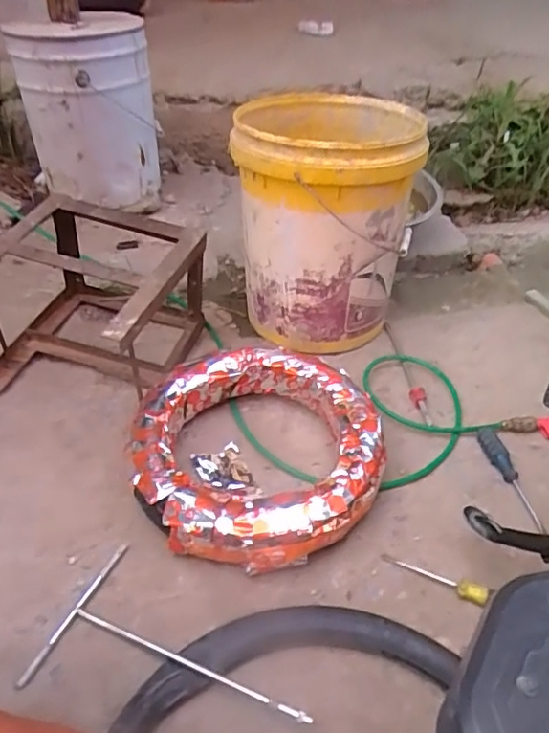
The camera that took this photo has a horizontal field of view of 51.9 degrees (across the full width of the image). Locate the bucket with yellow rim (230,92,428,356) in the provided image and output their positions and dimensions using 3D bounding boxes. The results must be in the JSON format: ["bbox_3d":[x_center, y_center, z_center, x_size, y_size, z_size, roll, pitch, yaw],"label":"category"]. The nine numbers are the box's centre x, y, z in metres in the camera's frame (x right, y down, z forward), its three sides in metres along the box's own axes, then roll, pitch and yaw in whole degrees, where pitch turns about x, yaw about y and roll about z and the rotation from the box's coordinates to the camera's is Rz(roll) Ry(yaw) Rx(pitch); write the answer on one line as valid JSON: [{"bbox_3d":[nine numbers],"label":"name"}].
[{"bbox_3d":[0.080,-0.247,1.016,0.280,0.384,0.303,5,40,3],"label":"bucket with yellow rim"}]

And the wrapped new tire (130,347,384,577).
[{"bbox_3d":[-0.024,0.118,0.804,0.333,0.088,0.342,1,40,-1],"label":"wrapped new tire"}]

